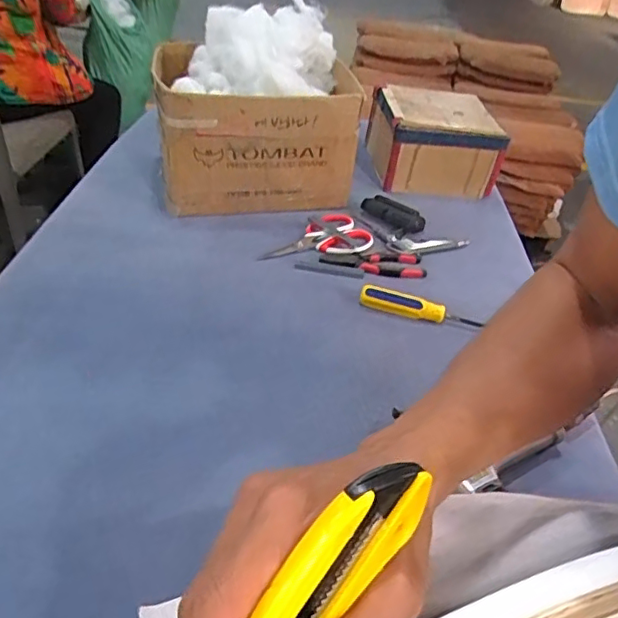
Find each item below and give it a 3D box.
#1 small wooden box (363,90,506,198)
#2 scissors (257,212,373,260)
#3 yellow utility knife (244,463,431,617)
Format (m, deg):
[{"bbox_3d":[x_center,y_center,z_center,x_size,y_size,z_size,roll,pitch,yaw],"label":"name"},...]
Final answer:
[{"bbox_3d":[0.229,-0.312,1.071,0.201,0.132,0.172,-1,39,-11],"label":"small wooden box"},{"bbox_3d":[0.005,-0.104,0.872,0.169,0.016,0.104,-14,43,-25],"label":"scissors"},{"bbox_3d":[-0.014,0.125,0.207,0.023,0.029,0.164,34,84,30],"label":"yellow utility knife"}]

